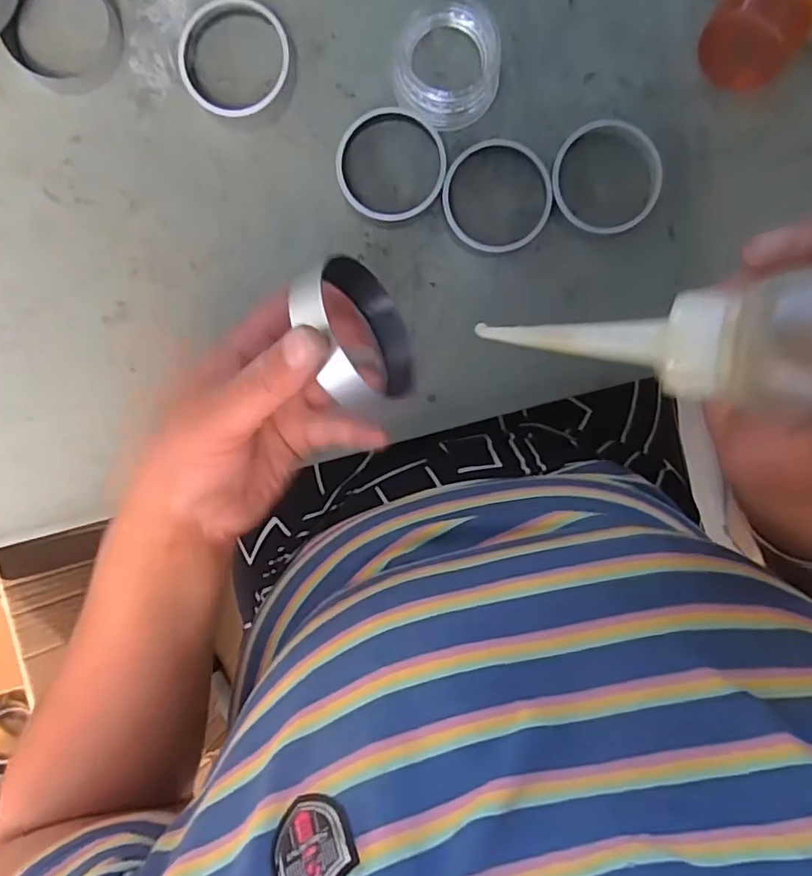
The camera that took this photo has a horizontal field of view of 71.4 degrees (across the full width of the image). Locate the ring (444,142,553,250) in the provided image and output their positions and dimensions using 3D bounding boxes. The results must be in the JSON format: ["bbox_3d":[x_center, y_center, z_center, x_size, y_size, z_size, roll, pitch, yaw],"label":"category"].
[{"bbox_3d":[0.058,-0.154,0.364,0.069,0.017,0.069,0,97,-1],"label":"ring"}]

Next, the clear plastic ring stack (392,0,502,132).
[{"bbox_3d":[0.028,-0.232,0.352,0.071,0.025,0.067,-16,97,1],"label":"clear plastic ring stack"}]

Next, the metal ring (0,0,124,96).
[{"bbox_3d":[-0.214,-0.255,0.354,0.069,0.012,0.068,0,97,-1],"label":"metal ring"}]

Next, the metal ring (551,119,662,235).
[{"bbox_3d":[0.126,-0.165,0.362,0.067,0.019,0.069,0,97,-1],"label":"metal ring"}]

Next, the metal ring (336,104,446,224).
[{"bbox_3d":[-0.010,-0.173,0.361,0.067,0.020,0.066,0,97,-1],"label":"metal ring"}]

